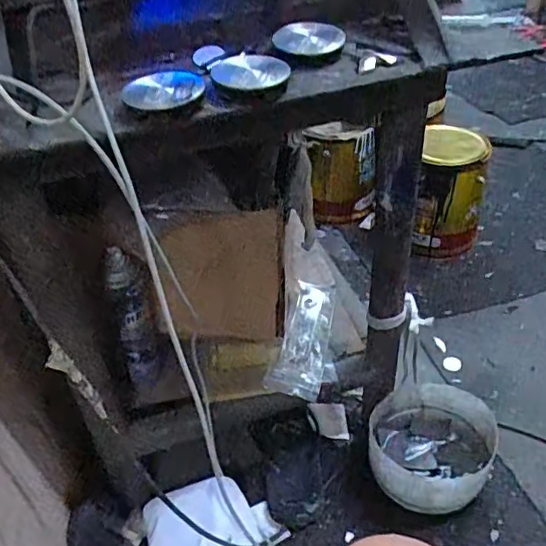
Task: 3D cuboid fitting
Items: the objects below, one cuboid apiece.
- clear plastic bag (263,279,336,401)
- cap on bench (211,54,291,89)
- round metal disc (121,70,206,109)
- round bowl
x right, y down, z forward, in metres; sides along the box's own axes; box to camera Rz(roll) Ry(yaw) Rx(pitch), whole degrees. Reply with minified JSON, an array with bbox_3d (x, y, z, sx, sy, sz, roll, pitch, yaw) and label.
[{"bbox_3d":[0.046,0.082,0.779,0.070,0.010,0.198,18,44,2],"label":"clear plastic bag"},{"bbox_3d":[-0.016,-0.145,0.415,0.054,0.008,0.049,-3,39,3],"label":"cap on bench"},{"bbox_3d":[-0.072,-0.129,0.401,0.047,0.011,0.052,13,42,19],"label":"round metal disc"},{"bbox_3d":[0.204,0.230,0.758,0.149,0.091,0.149,-2,39,2],"label":"round bowl"}]

